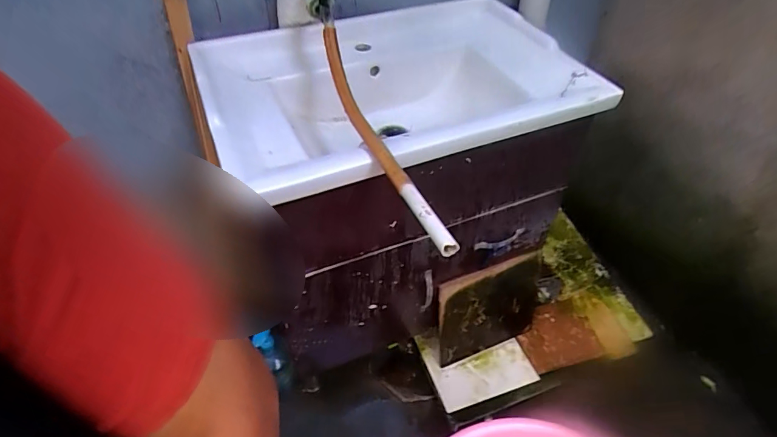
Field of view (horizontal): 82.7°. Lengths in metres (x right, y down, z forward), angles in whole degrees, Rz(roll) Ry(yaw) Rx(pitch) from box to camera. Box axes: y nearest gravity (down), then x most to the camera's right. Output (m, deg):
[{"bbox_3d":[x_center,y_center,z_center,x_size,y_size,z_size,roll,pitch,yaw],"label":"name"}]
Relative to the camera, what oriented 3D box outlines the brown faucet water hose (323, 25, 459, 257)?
[{"bbox_3d":[-0.021,-0.135,0.614,0.025,0.104,0.446,-16,47,-14],"label":"brown faucet water hose"}]

